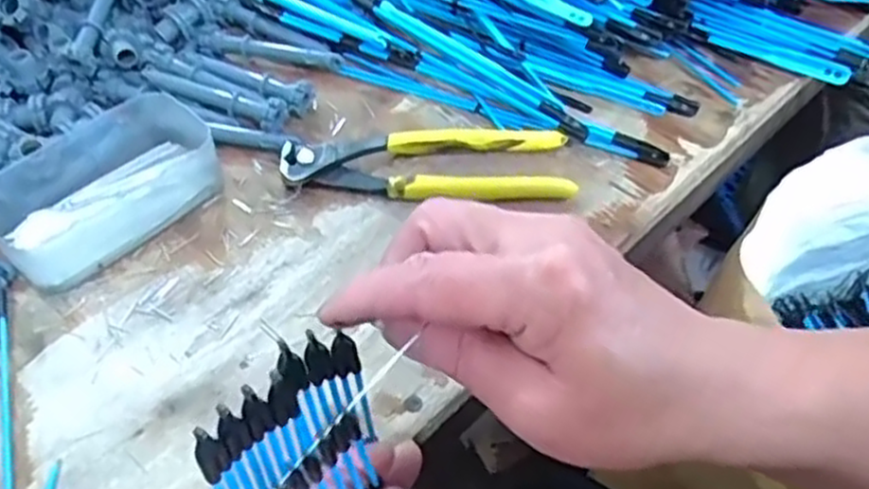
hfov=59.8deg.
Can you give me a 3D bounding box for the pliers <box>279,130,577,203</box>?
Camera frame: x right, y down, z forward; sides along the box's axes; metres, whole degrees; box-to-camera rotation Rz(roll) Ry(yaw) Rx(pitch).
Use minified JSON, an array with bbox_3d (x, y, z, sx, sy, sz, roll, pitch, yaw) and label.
[{"bbox_3d":[-0.004,-0.048,0.435,0.160,0.012,0.054,2,51,2],"label":"pliers"}]

